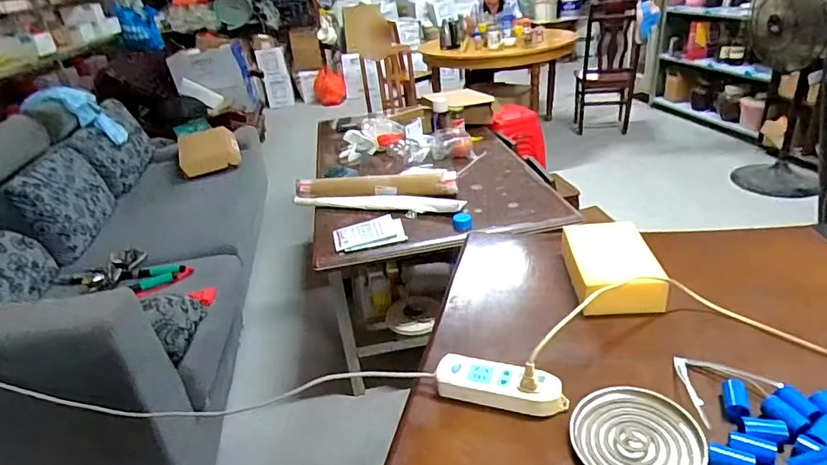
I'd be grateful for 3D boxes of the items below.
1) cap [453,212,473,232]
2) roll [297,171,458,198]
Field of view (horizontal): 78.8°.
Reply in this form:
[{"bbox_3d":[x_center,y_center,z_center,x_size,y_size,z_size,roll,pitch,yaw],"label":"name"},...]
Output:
[{"bbox_3d":[0.153,-0.032,1.563,0.058,0.047,0.058,-3,29,6],"label":"cap"},{"bbox_3d":[-0.134,-0.160,1.768,0.567,0.066,0.075,0,29,10],"label":"roll"}]

